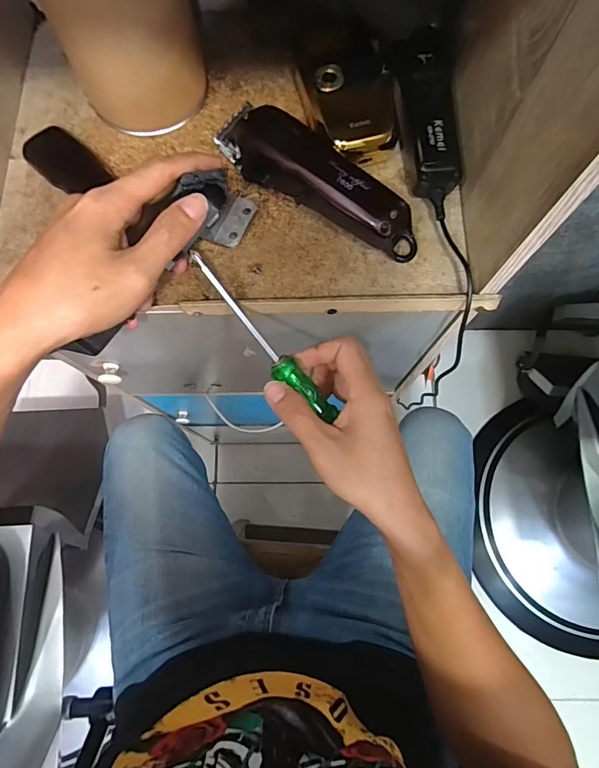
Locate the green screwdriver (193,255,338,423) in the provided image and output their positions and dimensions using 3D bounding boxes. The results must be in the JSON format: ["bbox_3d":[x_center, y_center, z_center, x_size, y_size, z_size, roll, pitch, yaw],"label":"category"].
[{"bbox_3d":[-0.025,-0.031,0.330,0.021,0.020,0.159,-42,103,-9],"label":"green screwdriver"}]

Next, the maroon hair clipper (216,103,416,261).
[{"bbox_3d":[0.012,-0.155,0.337,0.180,0.046,0.042,35,79,9],"label":"maroon hair clipper"}]

